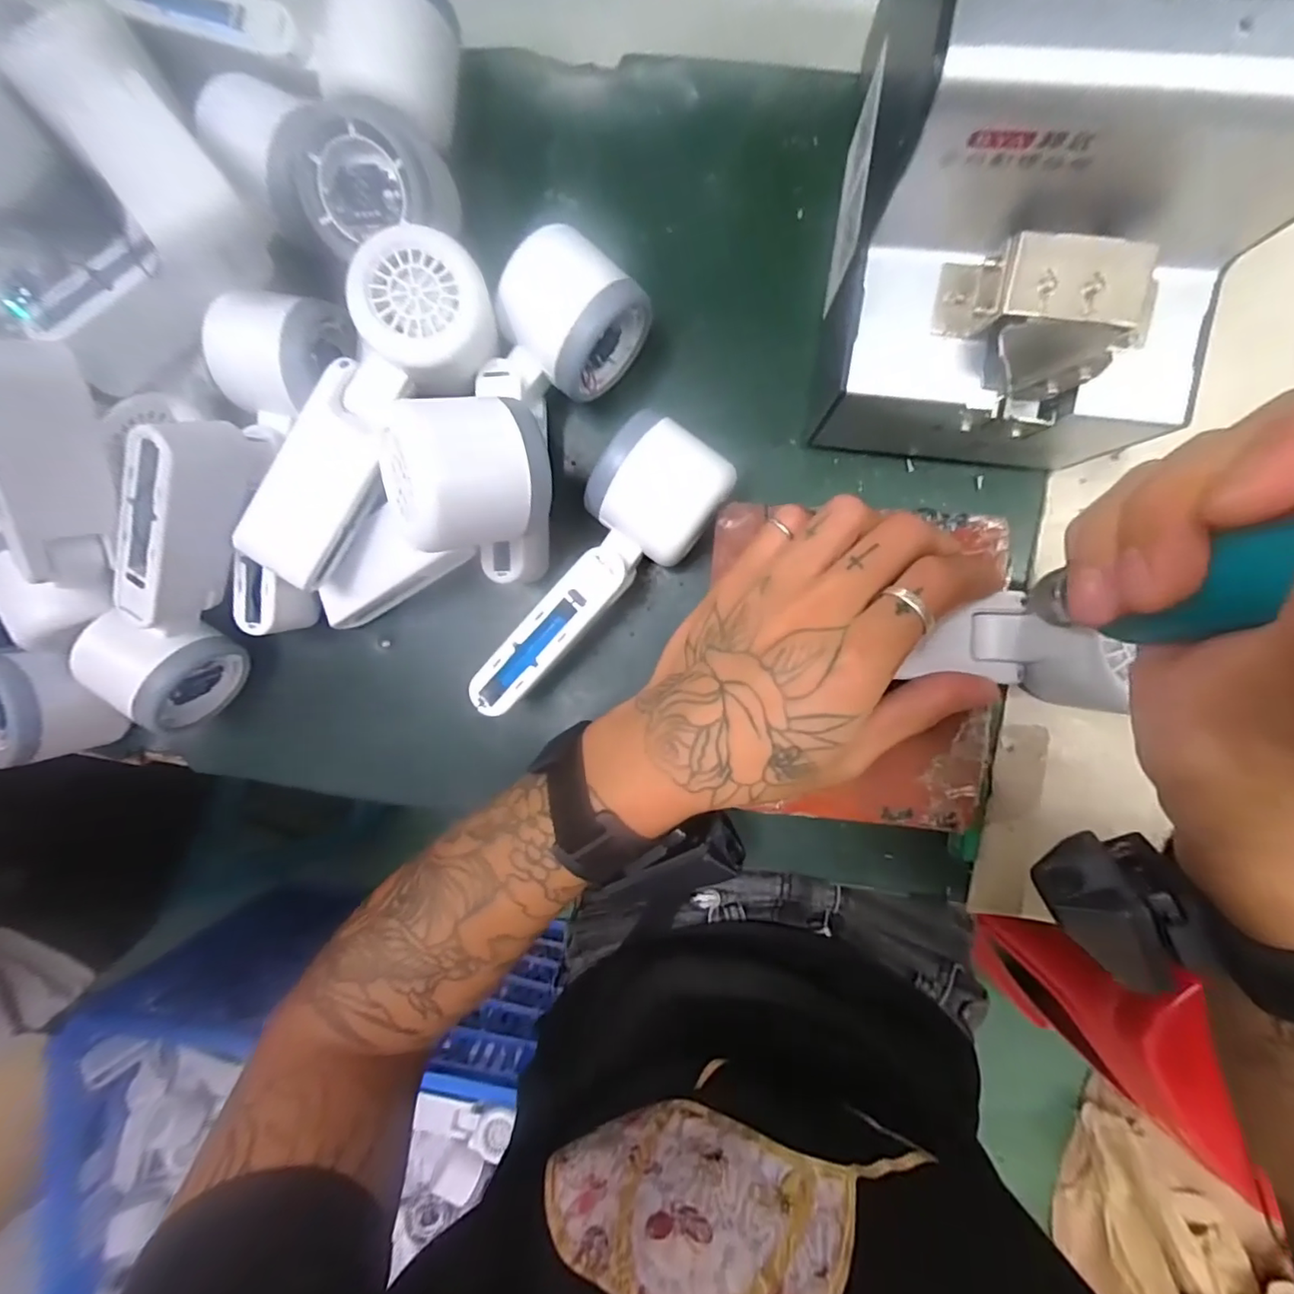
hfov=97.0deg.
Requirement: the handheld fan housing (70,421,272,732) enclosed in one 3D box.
[{"bbox_3d":[-0.231,-0.036,0.280,0.050,0.054,0.164,29,113,4],"label":"handheld fan housing"}]

